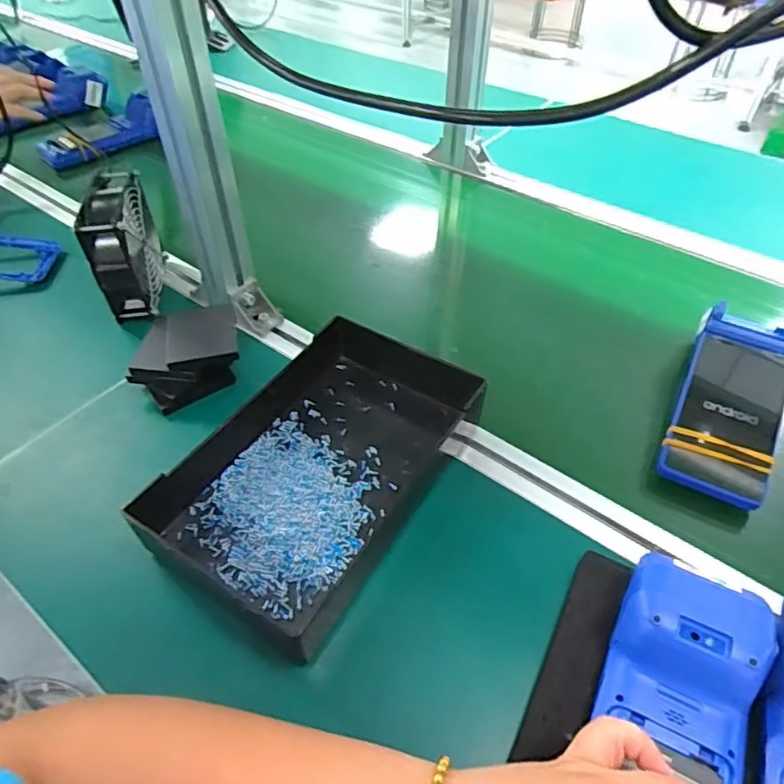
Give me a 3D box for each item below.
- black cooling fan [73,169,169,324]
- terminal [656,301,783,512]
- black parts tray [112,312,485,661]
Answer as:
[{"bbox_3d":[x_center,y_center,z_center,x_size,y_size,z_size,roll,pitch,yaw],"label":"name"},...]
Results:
[{"bbox_3d":[-0.283,-0.154,0.618,0.046,0.120,0.117,-8,48,-6],"label":"black cooling fan"},{"bbox_3d":[0.306,0.005,0.528,0.083,0.050,0.219,23,52,20],"label":"terminal"},{"bbox_3d":[-0.047,0.045,0.477,0.169,0.050,0.294,25,53,21],"label":"black parts tray"}]

